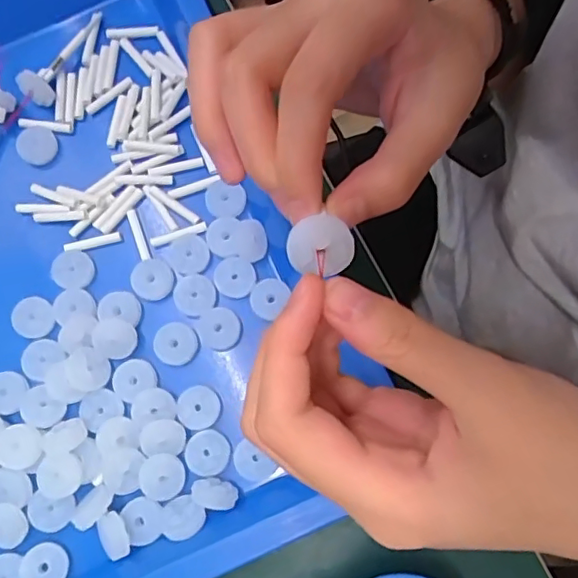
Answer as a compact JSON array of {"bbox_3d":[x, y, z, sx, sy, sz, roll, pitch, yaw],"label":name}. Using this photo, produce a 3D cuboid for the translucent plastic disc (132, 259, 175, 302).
[{"bbox_3d":[-0.070,-0.005,0.292,0.021,0.004,0.020,0,76,1],"label":"translucent plastic disc"}]

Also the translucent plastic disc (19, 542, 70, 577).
[{"bbox_3d":[-0.113,0.129,0.267,0.020,0.007,0.020,0,76,1],"label":"translucent plastic disc"}]

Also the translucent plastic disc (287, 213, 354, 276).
[{"bbox_3d":[0.010,-0.014,0.180,0.021,0.004,0.017,-2,106,1],"label":"translucent plastic disc"}]

